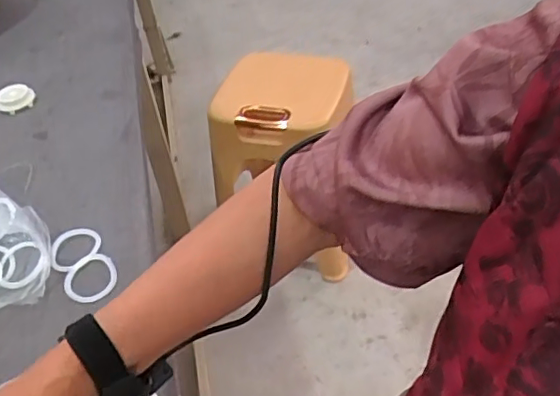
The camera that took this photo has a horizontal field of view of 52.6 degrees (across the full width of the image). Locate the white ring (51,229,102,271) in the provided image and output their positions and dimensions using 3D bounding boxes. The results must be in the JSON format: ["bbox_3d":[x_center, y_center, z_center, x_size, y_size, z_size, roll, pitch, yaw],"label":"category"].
[{"bbox_3d":[-0.232,0.055,0.643,0.057,0.012,0.047,-24,46,-16],"label":"white ring"}]

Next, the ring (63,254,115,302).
[{"bbox_3d":[-0.204,0.085,0.610,0.055,0.004,0.062,-23,45,-16],"label":"ring"}]

